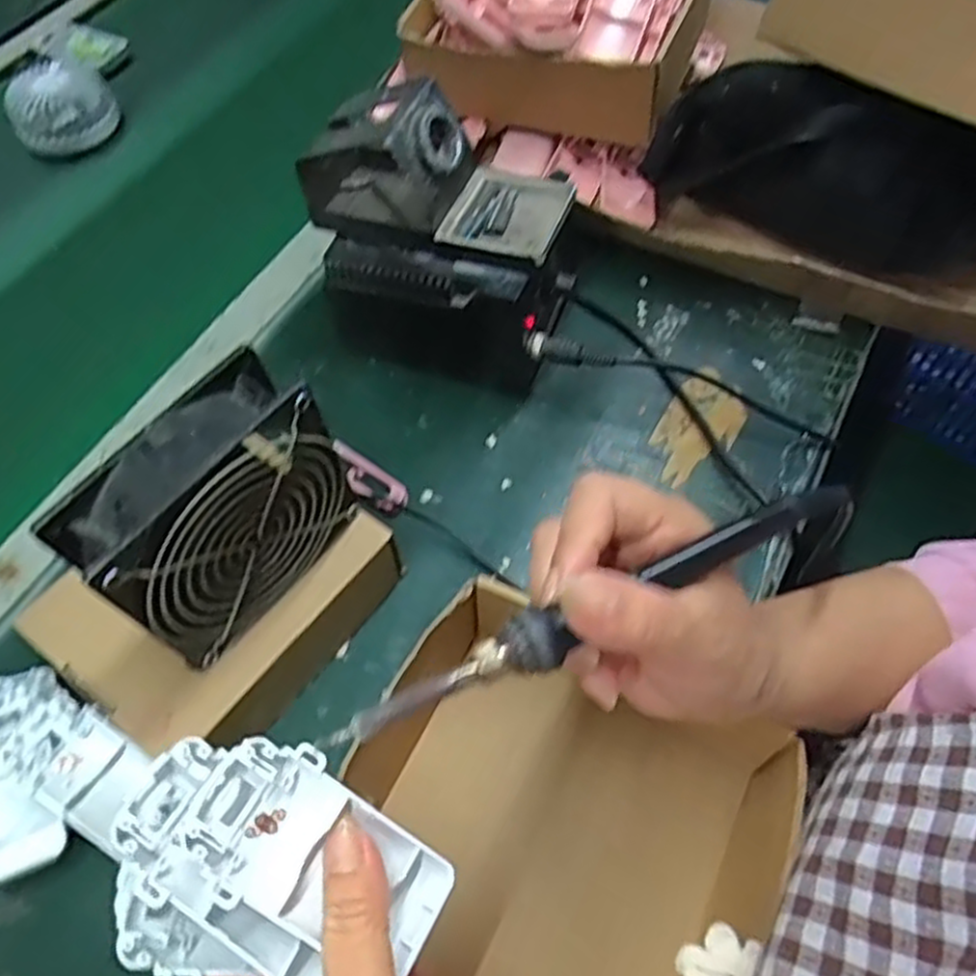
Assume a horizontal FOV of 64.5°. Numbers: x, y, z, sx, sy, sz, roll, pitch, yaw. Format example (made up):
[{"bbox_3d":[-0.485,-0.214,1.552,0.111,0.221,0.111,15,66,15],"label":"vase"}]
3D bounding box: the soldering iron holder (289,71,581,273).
[{"bbox_3d":[-0.031,-0.196,0.481,0.162,0.077,0.077,17,61,9],"label":"soldering iron holder"}]

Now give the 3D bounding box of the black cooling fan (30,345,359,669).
[{"bbox_3d":[-0.127,0.013,0.368,0.048,0.112,0.117,34,65,18],"label":"black cooling fan"}]

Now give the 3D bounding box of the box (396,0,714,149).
[{"bbox_3d":[0.062,-0.391,0.628,0.212,0.110,0.189,15,61,8],"label":"box"}]

